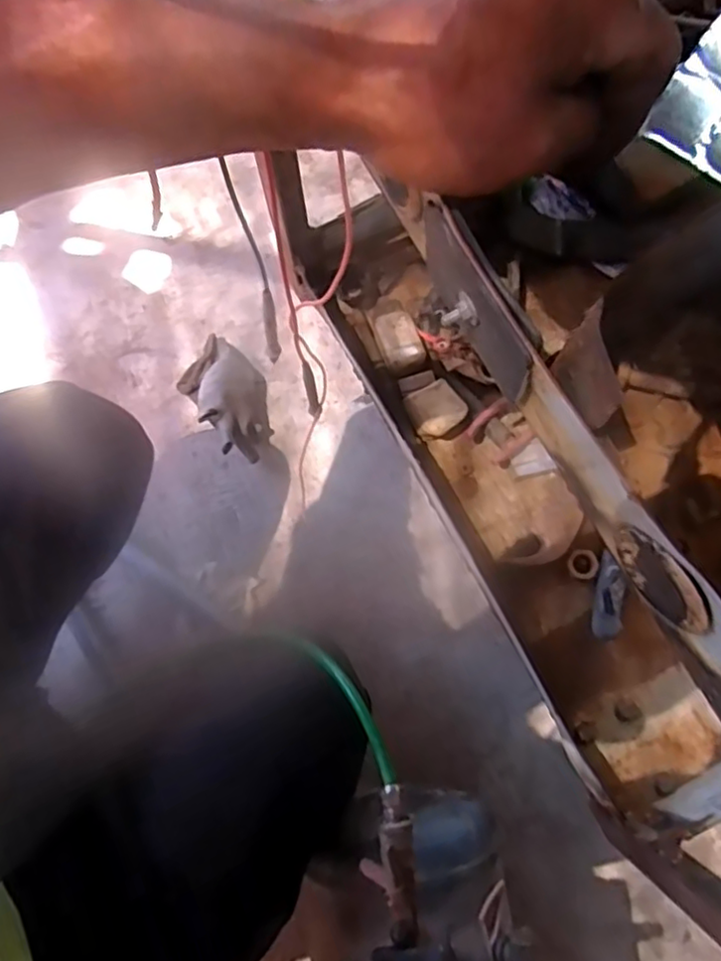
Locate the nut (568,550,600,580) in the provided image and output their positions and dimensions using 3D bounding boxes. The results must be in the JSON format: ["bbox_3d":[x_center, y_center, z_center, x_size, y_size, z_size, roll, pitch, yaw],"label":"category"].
[{"bbox_3d":[0.221,0.083,0.627,0.030,0.008,0.029,0,77,0],"label":"nut"}]

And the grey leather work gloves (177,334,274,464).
[{"bbox_3d":[-0.155,-0.101,0.756,0.090,0.064,0.161,-34,79,-7],"label":"grey leather work gloves"}]

